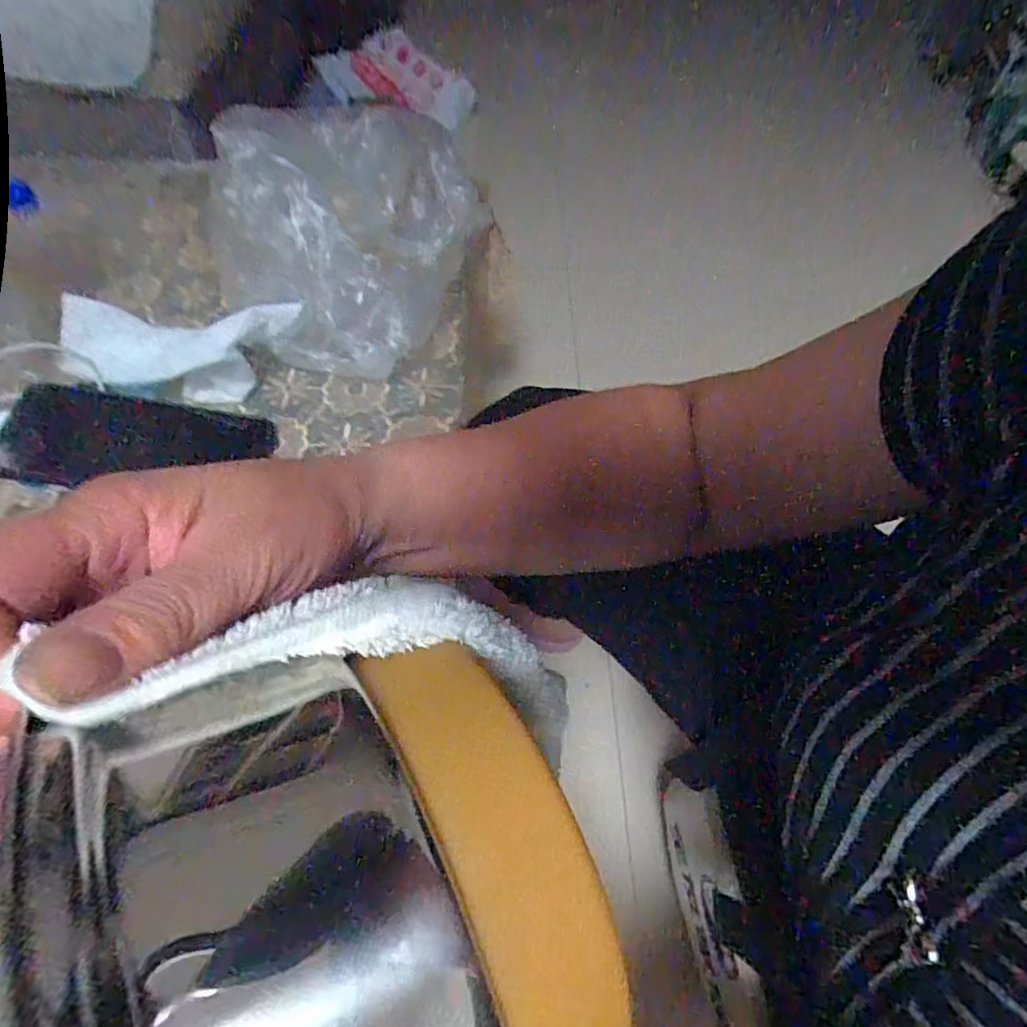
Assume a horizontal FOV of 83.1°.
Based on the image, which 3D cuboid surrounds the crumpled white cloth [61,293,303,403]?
[{"bbox_3d":[-0.248,-0.118,0.439,0.165,0.061,0.066,0,58,-3],"label":"crumpled white cloth"}]

